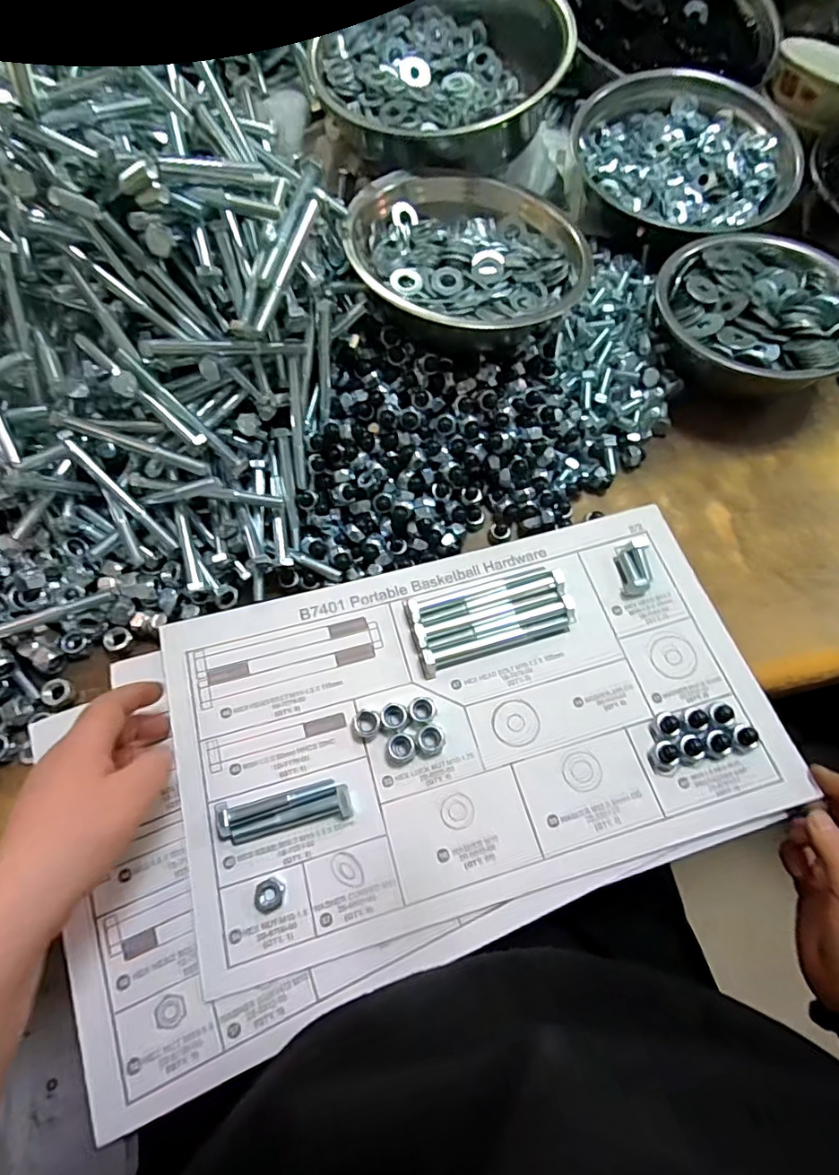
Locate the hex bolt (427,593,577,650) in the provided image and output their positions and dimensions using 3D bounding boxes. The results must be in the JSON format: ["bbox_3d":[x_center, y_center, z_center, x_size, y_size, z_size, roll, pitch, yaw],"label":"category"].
[{"bbox_3d":[0.059,0.028,0.386,0.107,0.012,0.017,-15,69,-9],"label":"hex bolt"}]

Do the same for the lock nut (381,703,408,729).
[{"bbox_3d":[-0.017,0.085,0.362,0.016,0.010,0.016,1,67,-2],"label":"lock nut"}]

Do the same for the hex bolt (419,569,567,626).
[{"bbox_3d":[0.053,0.007,0.393,0.106,0.015,0.012,-13,69,-8],"label":"hex bolt"}]

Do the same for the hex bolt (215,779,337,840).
[{"bbox_3d":[-0.088,0.130,0.335,0.073,0.015,0.019,-17,69,-10],"label":"hex bolt"}]

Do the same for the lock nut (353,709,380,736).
[{"bbox_3d":[-0.034,0.088,0.361,0.016,0.009,0.016,1,67,-2],"label":"lock nut"}]

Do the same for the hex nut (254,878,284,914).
[{"bbox_3d":[-0.087,0.177,0.318,0.016,0.006,0.016,10,67,2],"label":"hex nut"}]

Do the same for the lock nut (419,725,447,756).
[{"bbox_3d":[0.009,0.099,0.357,0.018,0.009,0.018,1,67,-2],"label":"lock nut"}]

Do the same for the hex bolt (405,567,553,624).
[{"bbox_3d":[0.042,0.001,0.399,0.105,0.012,0.017,-16,69,-9],"label":"hex bolt"}]

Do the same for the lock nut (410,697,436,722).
[{"bbox_3d":[0.002,0.080,0.366,0.017,0.008,0.015,-18,69,-10],"label":"lock nut"}]

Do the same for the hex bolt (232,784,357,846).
[{"bbox_3d":[-0.076,0.138,0.332,0.071,0.014,0.017,-16,69,-9],"label":"hex bolt"}]

